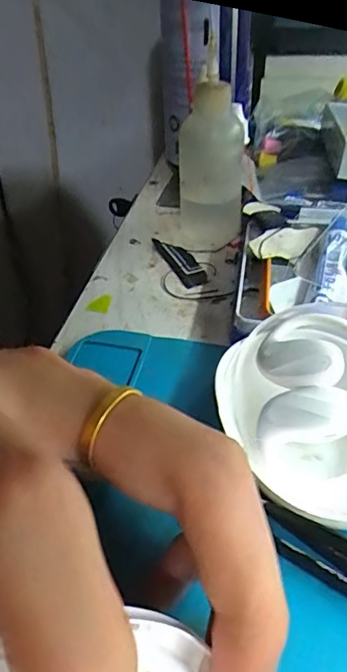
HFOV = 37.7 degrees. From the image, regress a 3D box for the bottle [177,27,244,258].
[{"bbox_3d":[0.020,-0.095,0.288,0.036,0.090,0.040,0,39,3],"label":"bottle"}]

